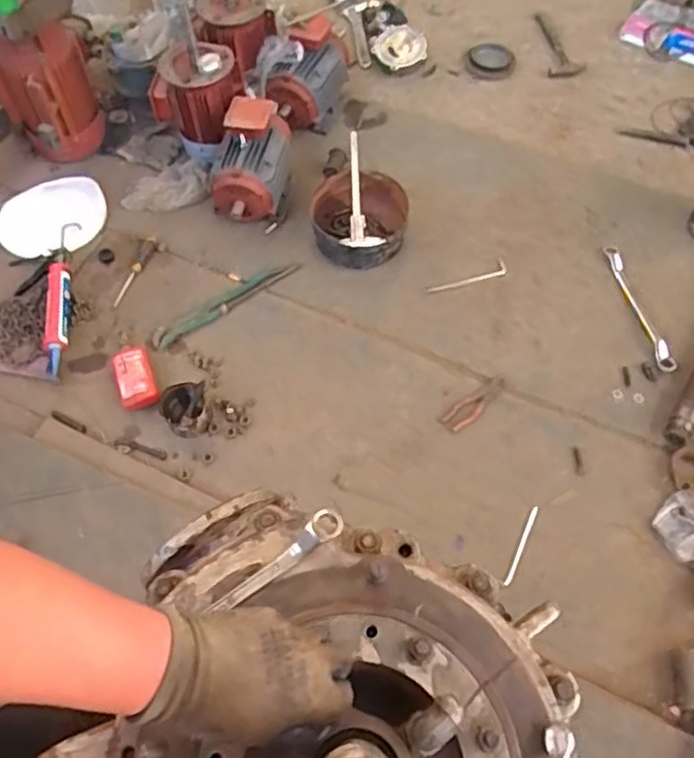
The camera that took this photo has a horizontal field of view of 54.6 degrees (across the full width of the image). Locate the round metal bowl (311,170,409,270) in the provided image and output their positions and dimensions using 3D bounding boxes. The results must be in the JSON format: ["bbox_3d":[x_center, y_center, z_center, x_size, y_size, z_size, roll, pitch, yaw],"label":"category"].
[{"bbox_3d":[0.039,-0.410,1.726,0.248,0.094,0.270,-1,62,2],"label":"round metal bowl"}]

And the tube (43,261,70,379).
[{"bbox_3d":[-0.692,-0.151,1.607,0.063,0.062,0.290,-9,62,-3],"label":"tube"}]

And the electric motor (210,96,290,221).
[{"bbox_3d":[-0.252,-0.572,1.731,0.177,0.199,0.290,7,62,6],"label":"electric motor"}]

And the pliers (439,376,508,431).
[{"bbox_3d":[0.297,0.054,1.519,0.188,0.013,0.054,-35,66,-16],"label":"pliers"}]

